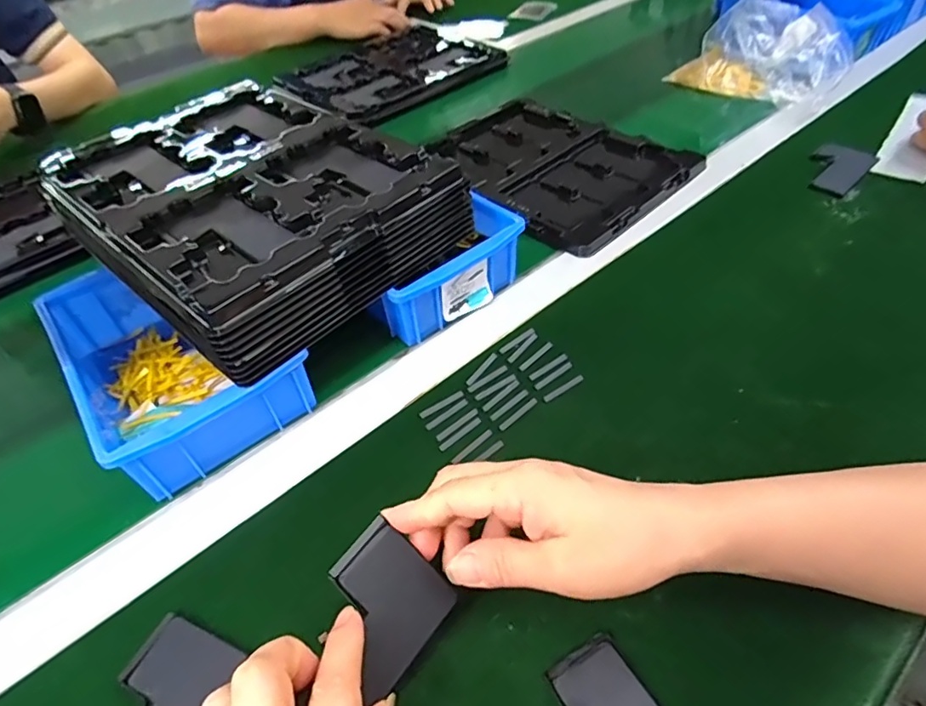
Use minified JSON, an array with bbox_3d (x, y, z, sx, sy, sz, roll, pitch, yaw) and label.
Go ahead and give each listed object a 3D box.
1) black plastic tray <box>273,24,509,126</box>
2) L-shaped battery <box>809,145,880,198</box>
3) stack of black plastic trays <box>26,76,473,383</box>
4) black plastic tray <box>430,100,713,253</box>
[{"bbox_3d":[-0.102,-0.425,0.816,0.221,0.018,0.308,32,57,29],"label":"black plastic tray"},{"bbox_3d":[0.387,-0.193,0.564,0.052,0.011,0.096,33,58,30],"label":"L-shaped battery"},{"bbox_3d":[-0.169,-0.125,0.434,0.288,0.058,0.214,33,58,30],"label":"stack of black plastic trays"},{"bbox_3d":[0.091,-0.211,0.611,0.207,0.026,0.279,-35,54,-25],"label":"black plastic tray"}]

